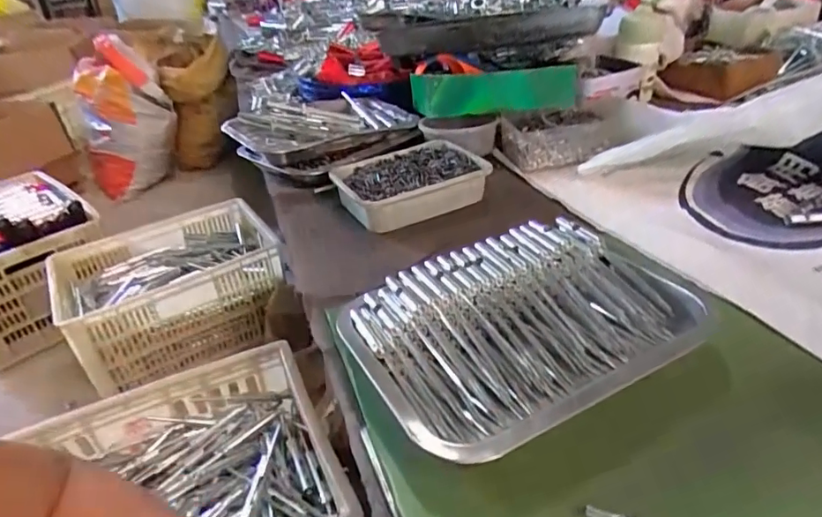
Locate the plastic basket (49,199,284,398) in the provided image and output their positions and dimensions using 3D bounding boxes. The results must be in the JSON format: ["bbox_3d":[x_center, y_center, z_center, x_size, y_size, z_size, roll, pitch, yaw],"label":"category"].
[{"bbox_3d":[-0.560,0.070,1.283,0.471,0.206,0.332,-24,38,-24],"label":"plastic basket"}]

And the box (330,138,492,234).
[{"bbox_3d":[-0.002,-0.094,0.666,0.181,0.049,0.129,-21,37,-19],"label":"box"}]

